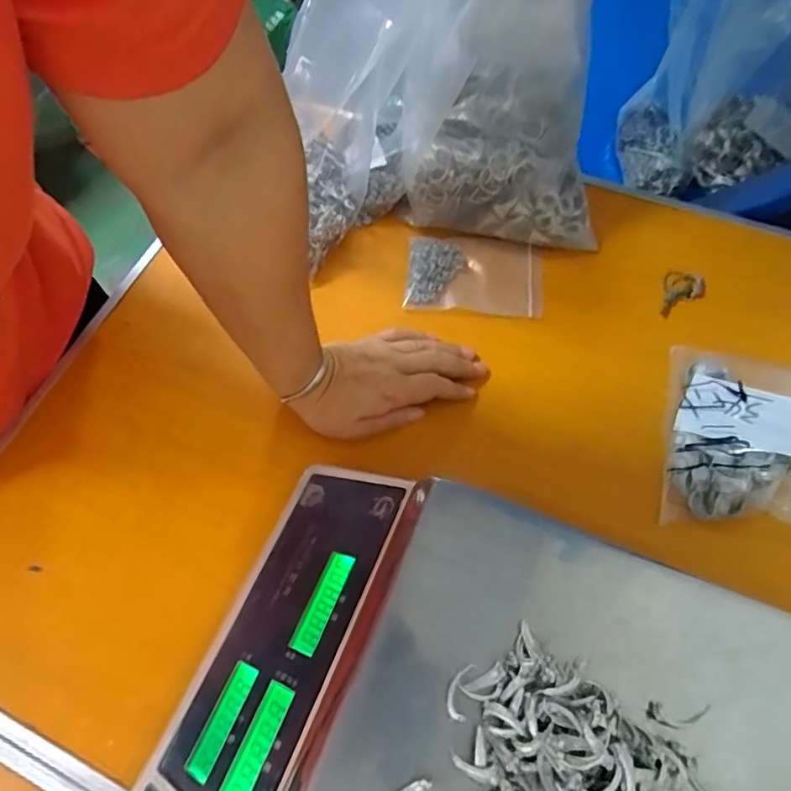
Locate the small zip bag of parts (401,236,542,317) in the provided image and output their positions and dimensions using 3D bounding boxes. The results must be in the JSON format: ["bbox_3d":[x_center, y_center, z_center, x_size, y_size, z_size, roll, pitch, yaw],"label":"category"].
[{"bbox_3d":[0.070,-0.107,0.479,0.118,0.013,0.073,7,63,4],"label":"small zip bag of parts"}]

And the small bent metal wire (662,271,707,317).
[{"bbox_3d":[0.242,-0.090,0.458,0.053,0.012,0.030,-29,66,-13],"label":"small bent metal wire"}]

